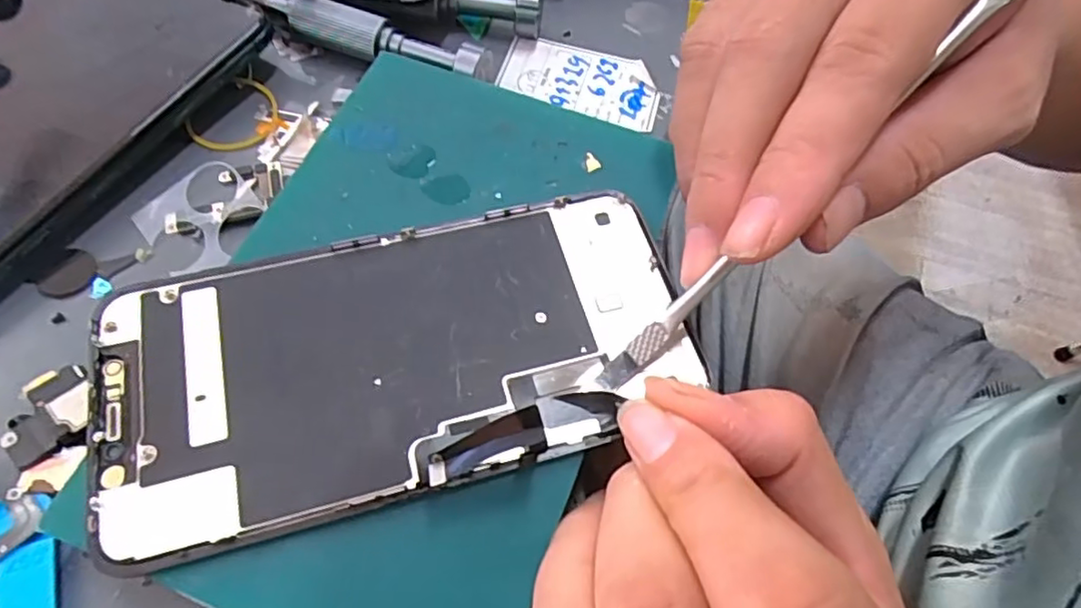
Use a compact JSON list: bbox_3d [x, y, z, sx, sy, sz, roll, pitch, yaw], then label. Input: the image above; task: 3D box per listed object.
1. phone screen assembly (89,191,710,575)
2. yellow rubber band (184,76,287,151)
[{"bbox_3d":[-0.035,0.010,0.158,0.141,0.010,0.071,-14,62,-11],"label":"phone screen assembly"},{"bbox_3d":[-0.106,-0.066,0.218,0.030,0.004,0.031,1,61,-2],"label":"yellow rubber band"}]

